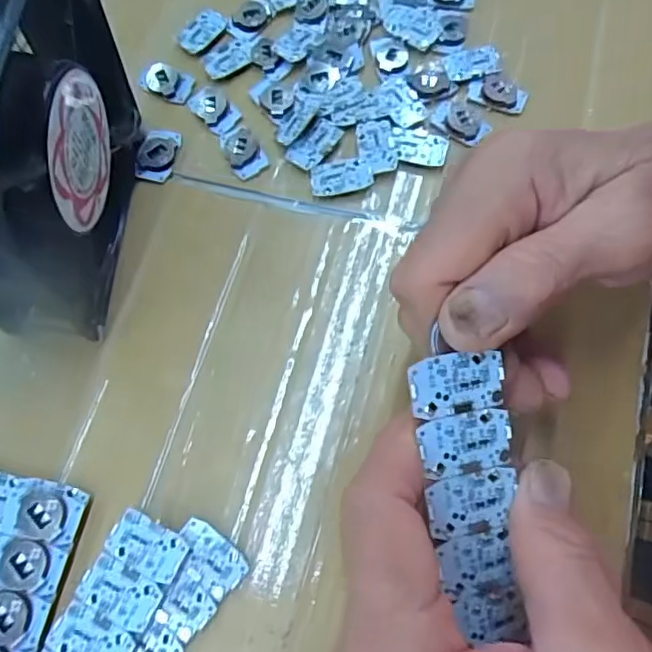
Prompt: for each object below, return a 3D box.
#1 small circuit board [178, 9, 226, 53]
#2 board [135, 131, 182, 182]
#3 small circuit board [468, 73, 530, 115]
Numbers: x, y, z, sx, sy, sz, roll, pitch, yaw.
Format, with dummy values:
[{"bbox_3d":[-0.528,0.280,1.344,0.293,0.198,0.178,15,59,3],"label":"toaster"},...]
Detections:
[{"bbox_3d":[-0.068,-0.162,0.308,0.017,0.004,0.027,34,75,13],"label":"small circuit board"},{"bbox_3d":[-0.085,-0.086,0.286,0.019,0.005,0.028,11,72,6],"label":"board"},{"bbox_3d":[0.089,-0.121,0.291,0.029,0.005,0.020,19,73,8],"label":"small circuit board"}]

